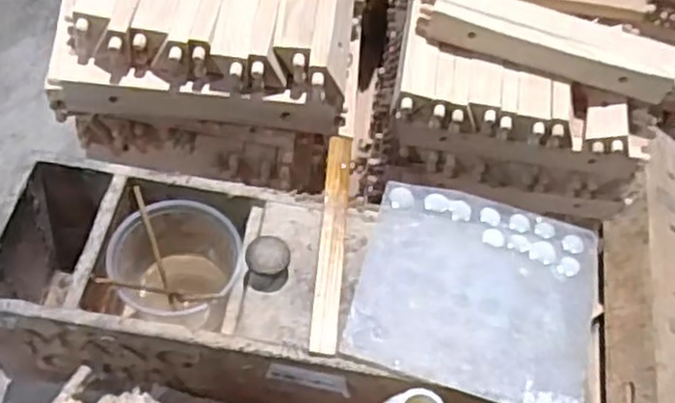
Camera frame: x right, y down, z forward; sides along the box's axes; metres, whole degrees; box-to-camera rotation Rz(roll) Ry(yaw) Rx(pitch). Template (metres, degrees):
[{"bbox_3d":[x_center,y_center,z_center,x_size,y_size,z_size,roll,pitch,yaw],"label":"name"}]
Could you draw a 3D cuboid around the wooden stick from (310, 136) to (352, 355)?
[{"bbox_3d":[-0.004,0.030,0.634,0.023,0.008,0.212,7,59,-3],"label":"wooden stick"}]

